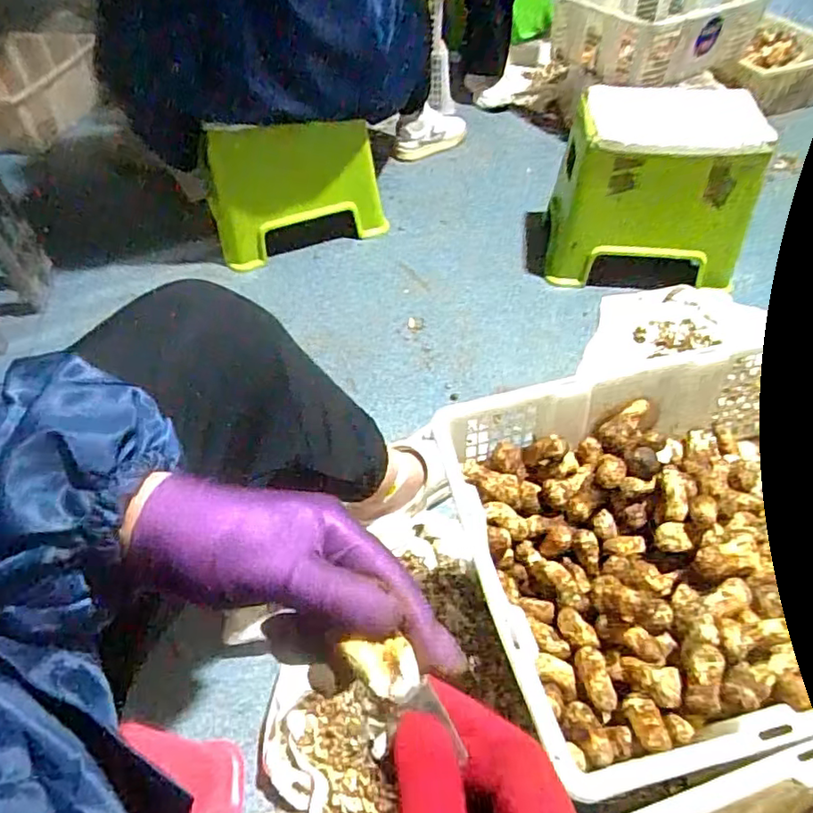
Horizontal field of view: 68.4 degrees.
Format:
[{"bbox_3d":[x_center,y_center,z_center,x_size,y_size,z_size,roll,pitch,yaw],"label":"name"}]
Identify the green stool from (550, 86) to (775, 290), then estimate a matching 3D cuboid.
[{"bbox_3d":[0.462,-0.409,1.139,0.340,0.306,0.214,6,49,7],"label":"green stool"}]

